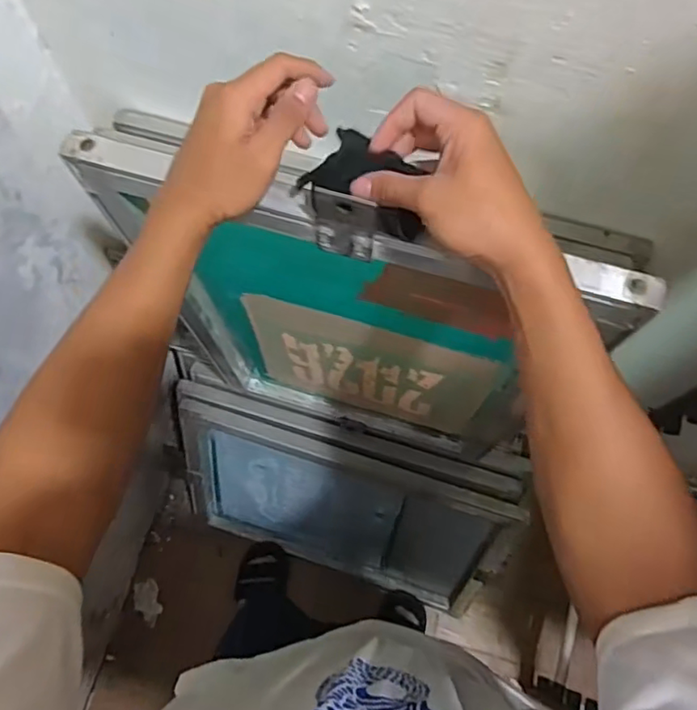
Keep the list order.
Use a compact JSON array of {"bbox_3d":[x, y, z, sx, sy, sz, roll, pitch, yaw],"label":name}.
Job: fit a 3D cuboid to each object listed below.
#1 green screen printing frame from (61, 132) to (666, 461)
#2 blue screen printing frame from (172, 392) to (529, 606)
[{"bbox_3d":[0.010,-0.004,0.722,0.456,0.671,0.050,15,70,8],"label":"green screen printing frame"},{"bbox_3d":[-0.031,0.336,1.224,0.652,0.436,0.058,19,40,4],"label":"blue screen printing frame"}]

